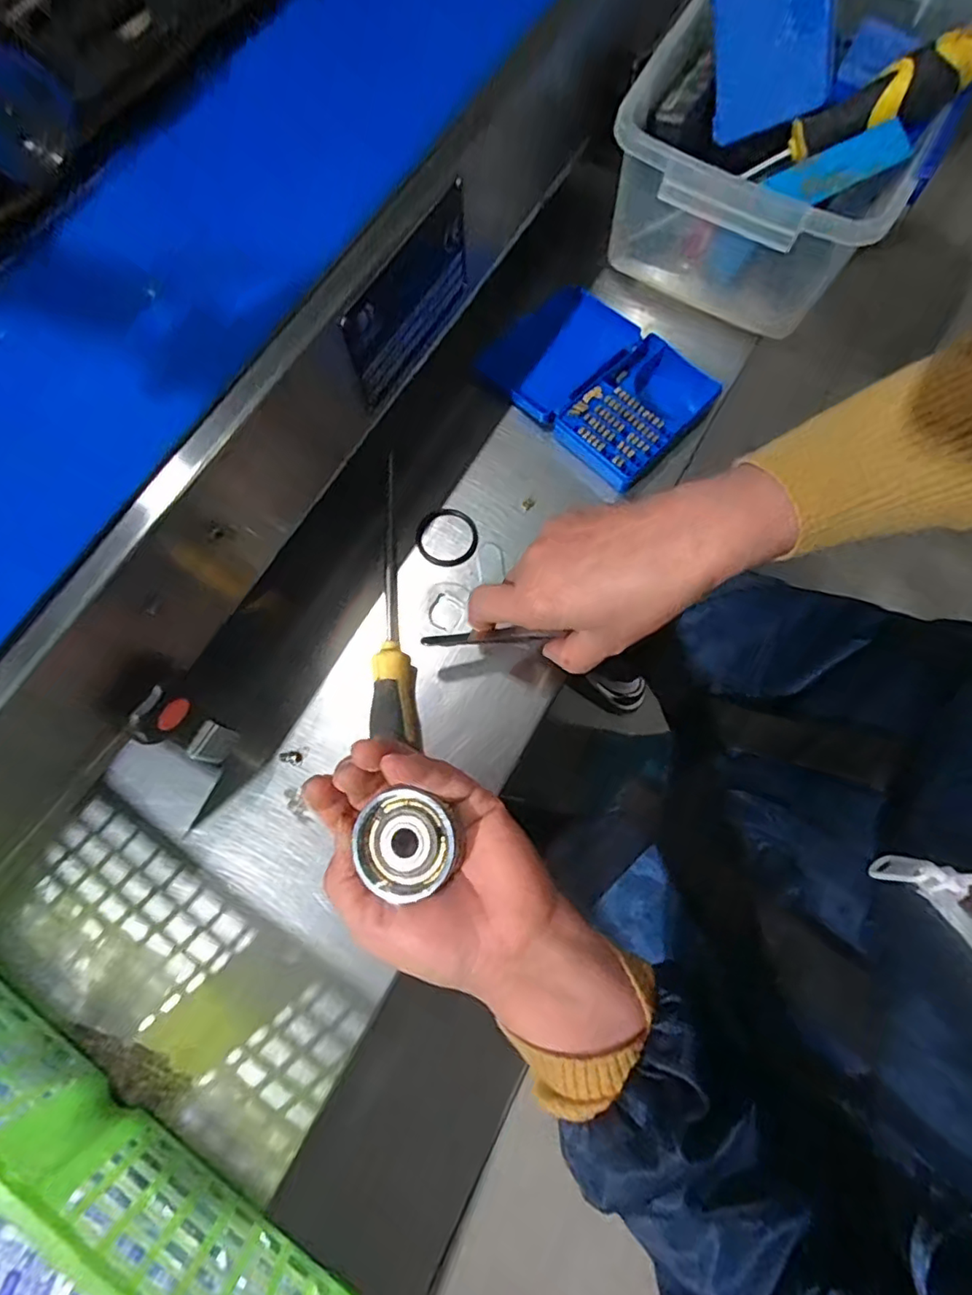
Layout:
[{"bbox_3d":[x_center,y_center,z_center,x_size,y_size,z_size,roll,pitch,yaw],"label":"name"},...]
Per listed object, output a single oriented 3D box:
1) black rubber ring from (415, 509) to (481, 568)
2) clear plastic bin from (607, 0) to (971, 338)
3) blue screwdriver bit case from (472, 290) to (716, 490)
[{"bbox_3d":[-0.027,-0.074,0.390,0.043,0.006,0.040,0,75,-1],"label":"black rubber ring"},{"bbox_3d":[0.214,-0.362,0.417,0.182,0.104,0.254,32,77,8],"label":"clear plastic bin"},{"bbox_3d":[0.078,-0.191,0.412,0.107,0.019,0.148,-42,79,-11],"label":"blue screwdriver bit case"}]

